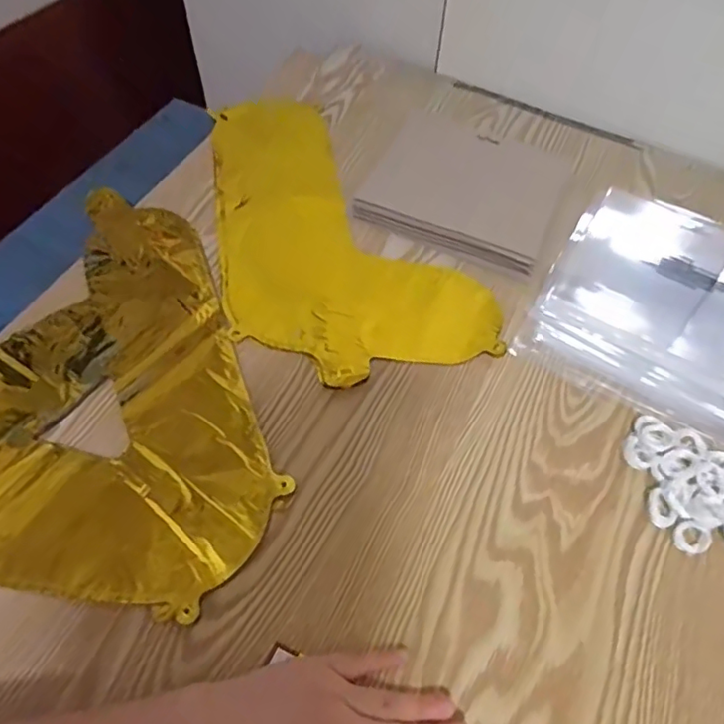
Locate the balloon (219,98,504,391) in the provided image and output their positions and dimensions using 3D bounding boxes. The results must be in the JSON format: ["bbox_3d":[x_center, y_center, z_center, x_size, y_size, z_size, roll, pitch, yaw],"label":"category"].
[{"bbox_3d":[-0.033,-0.151,0.589,0.232,0.011,0.395,-11,59,-10],"label":"balloon"}]

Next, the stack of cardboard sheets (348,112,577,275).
[{"bbox_3d":[0.110,-0.188,0.605,0.194,0.022,0.161,23,59,11],"label":"stack of cardboard sheets"}]

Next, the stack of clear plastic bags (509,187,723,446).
[{"bbox_3d":[0.297,-0.064,0.550,0.210,0.012,0.265,28,60,14],"label":"stack of clear plastic bags"}]

